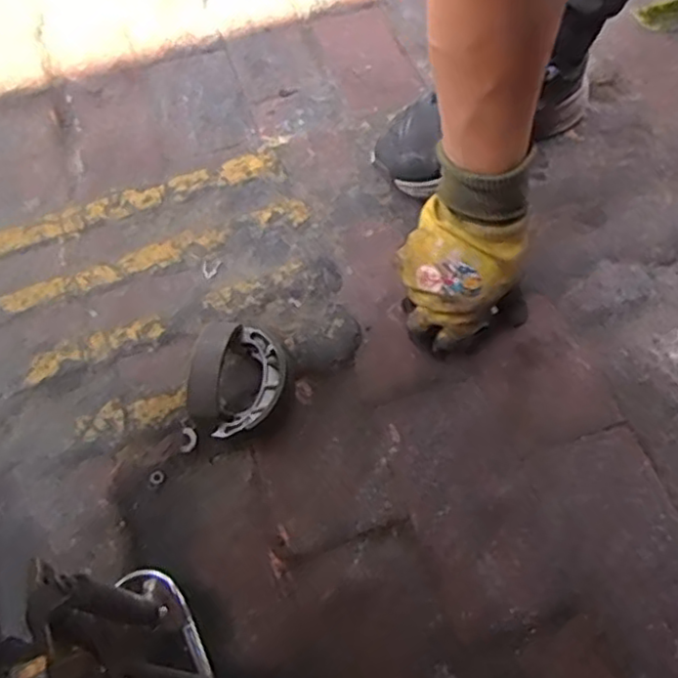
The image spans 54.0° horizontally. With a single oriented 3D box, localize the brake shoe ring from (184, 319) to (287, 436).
[{"bbox_3d":[-0.088,0.030,0.556,0.081,0.047,0.095,-11,60,-3],"label":"brake shoe ring"}]

